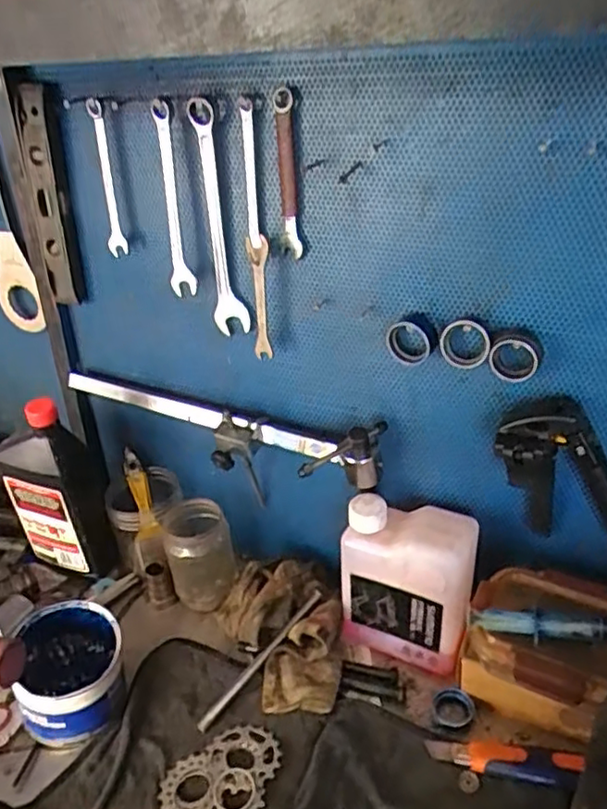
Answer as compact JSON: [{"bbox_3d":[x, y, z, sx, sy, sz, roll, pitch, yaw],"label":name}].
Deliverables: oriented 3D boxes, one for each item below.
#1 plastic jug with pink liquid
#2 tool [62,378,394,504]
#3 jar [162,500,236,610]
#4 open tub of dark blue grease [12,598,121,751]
[{"bbox_3d":[0.107,0.185,0.648,0.129,0.175,0.056,11,33,23],"label":"plastic jug with pink liquid"},{"bbox_3d":[-0.103,0.039,0.702,0.383,0.095,0.075,13,33,25],"label":"tool"},{"bbox_3d":[-0.120,0.174,0.748,0.073,0.108,0.073,-2,30,1],"label":"jar"},{"bbox_3d":[-0.223,0.267,0.627,0.093,0.104,0.095,-2,30,1],"label":"open tub of dark blue grease"}]

